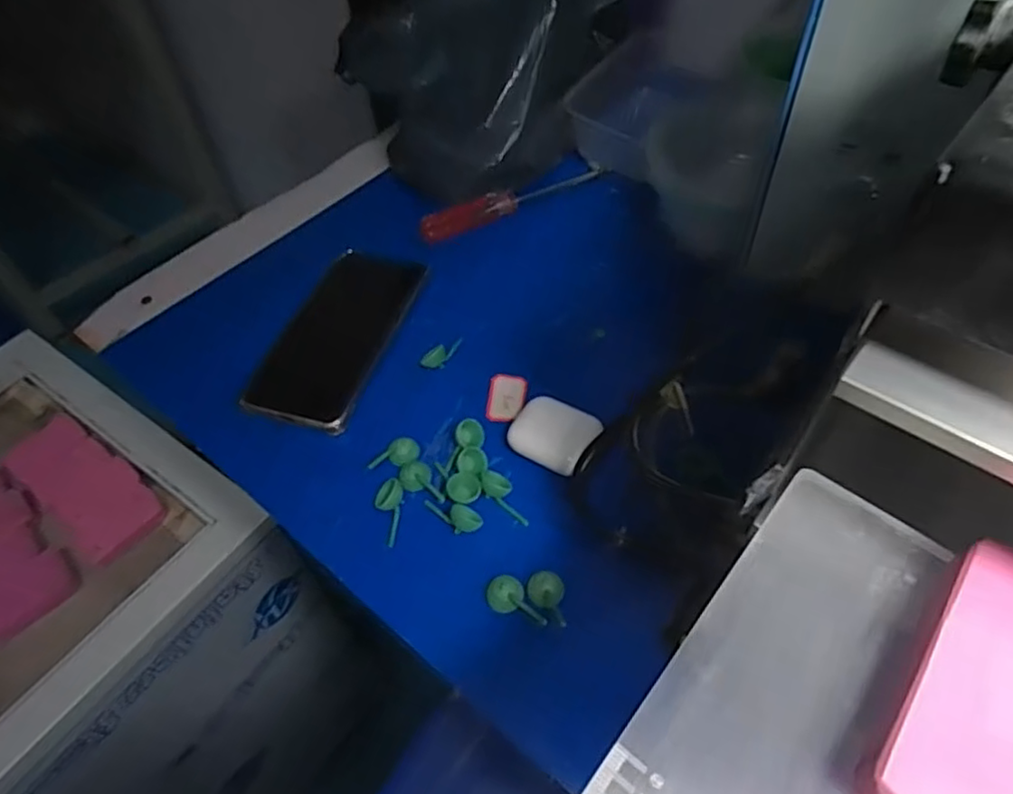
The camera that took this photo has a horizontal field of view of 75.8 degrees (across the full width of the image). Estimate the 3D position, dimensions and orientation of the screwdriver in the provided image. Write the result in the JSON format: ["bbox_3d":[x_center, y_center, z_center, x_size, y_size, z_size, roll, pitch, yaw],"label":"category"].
[{"bbox_3d":[0.004,-0.169,0.556,0.172,0.018,0.026,-28,55,-17],"label":"screwdriver"}]

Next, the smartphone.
[{"bbox_3d":[-0.123,-0.046,0.467,0.082,0.013,0.158,12,53,14],"label":"smartphone"}]

